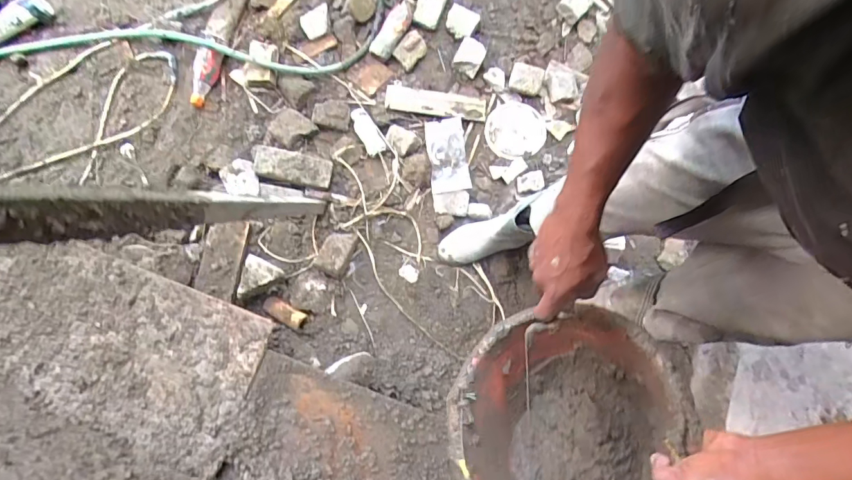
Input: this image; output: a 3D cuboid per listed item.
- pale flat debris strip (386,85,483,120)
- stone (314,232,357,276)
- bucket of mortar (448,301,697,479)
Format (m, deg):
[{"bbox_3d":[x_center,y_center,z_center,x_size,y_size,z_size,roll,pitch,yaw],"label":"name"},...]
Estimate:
[{"bbox_3d":[0.029,-0.393,1.286,0.279,0.017,0.067,8,79,-4],"label":"pale flat debris strip"},{"bbox_3d":[-0.243,0.026,1.207,0.080,0.040,0.126,26,79,0],"label":"stone"},{"bbox_3d":[0.186,0.241,0.592,0.285,0.240,0.285,-13,56,20],"label":"bucket of mortar"}]

